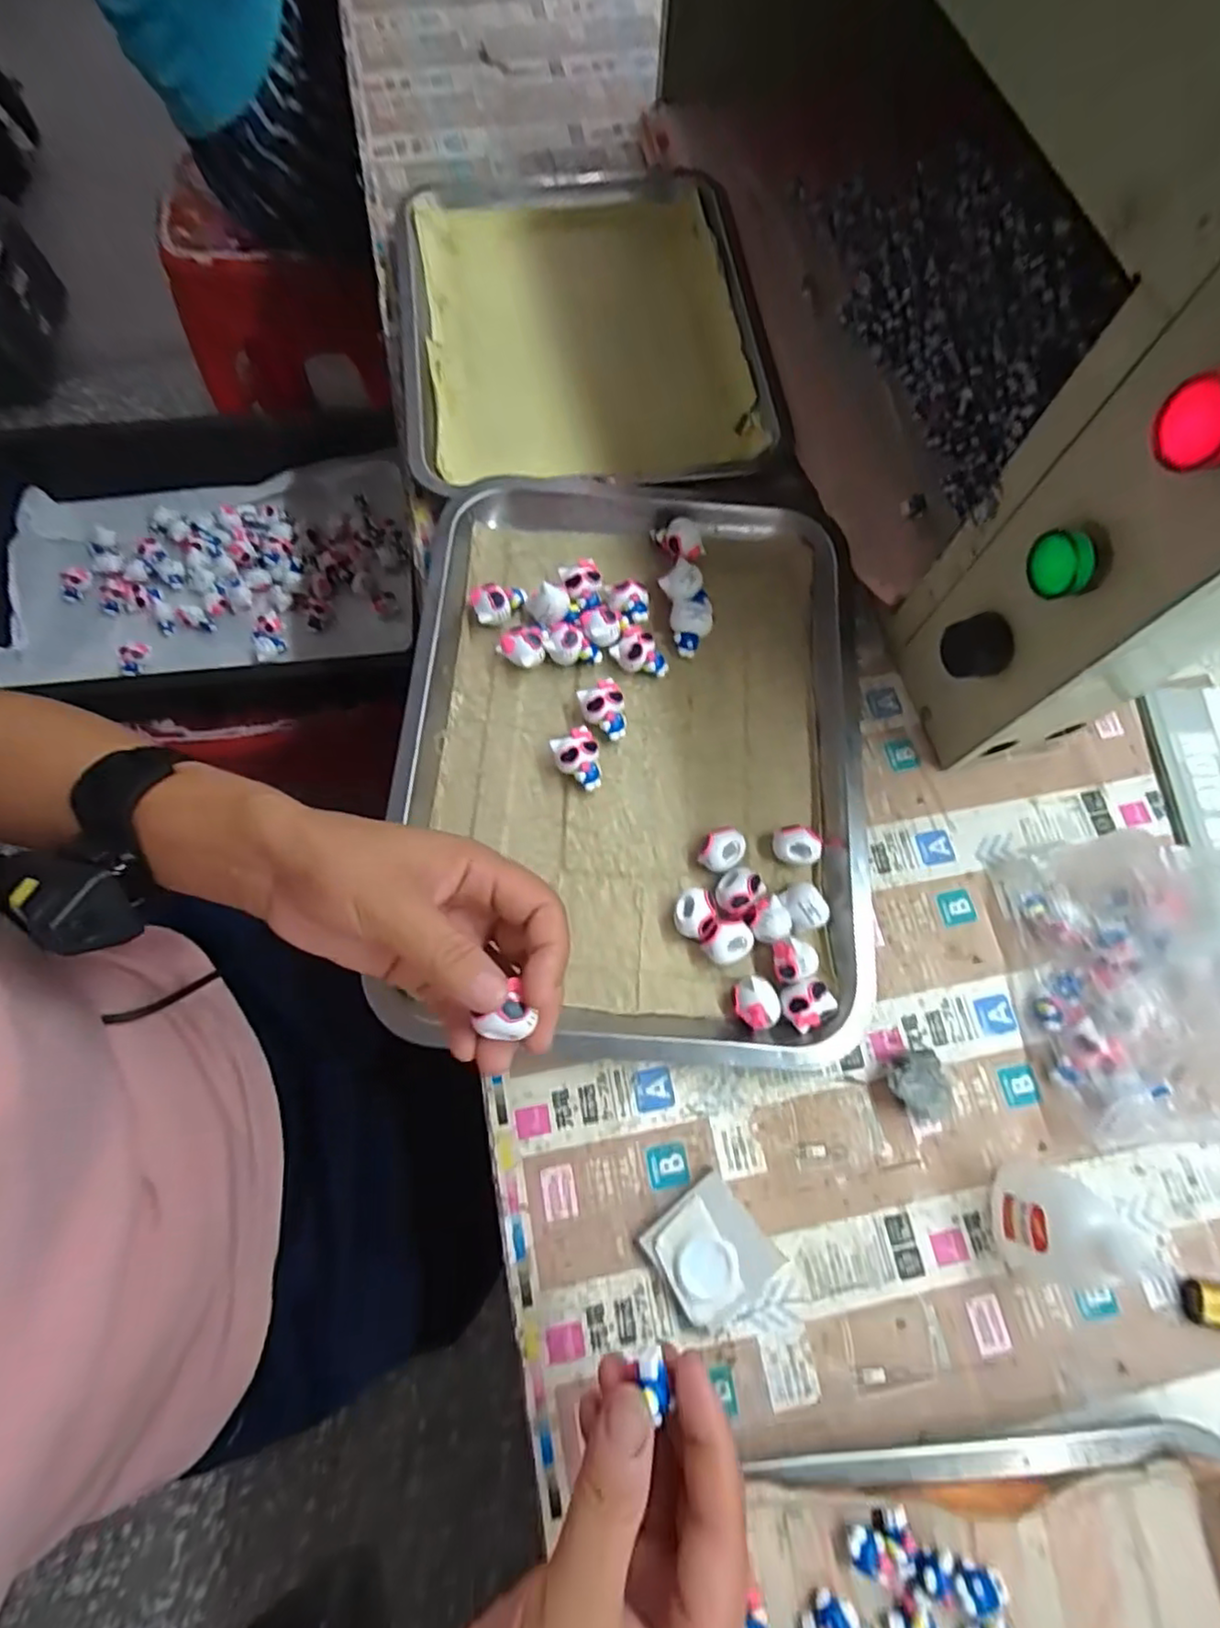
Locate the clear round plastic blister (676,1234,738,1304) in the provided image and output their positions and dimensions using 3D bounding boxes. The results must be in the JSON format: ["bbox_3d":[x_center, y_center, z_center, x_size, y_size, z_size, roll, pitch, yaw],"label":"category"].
[{"bbox_3d":[0.045,0.211,0.305,0.029,0.005,0.027,0,72,0],"label":"clear round plastic blister"}]

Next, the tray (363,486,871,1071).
[{"bbox_3d":[0.015,-0.042,0.386,0.254,0.032,0.343,1,72,0],"label":"tray"}]

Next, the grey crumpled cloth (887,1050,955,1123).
[{"bbox_3d":[0.157,0.139,0.335,0.027,0.020,0.036,-27,74,-9],"label":"grey crumpled cloth"}]

